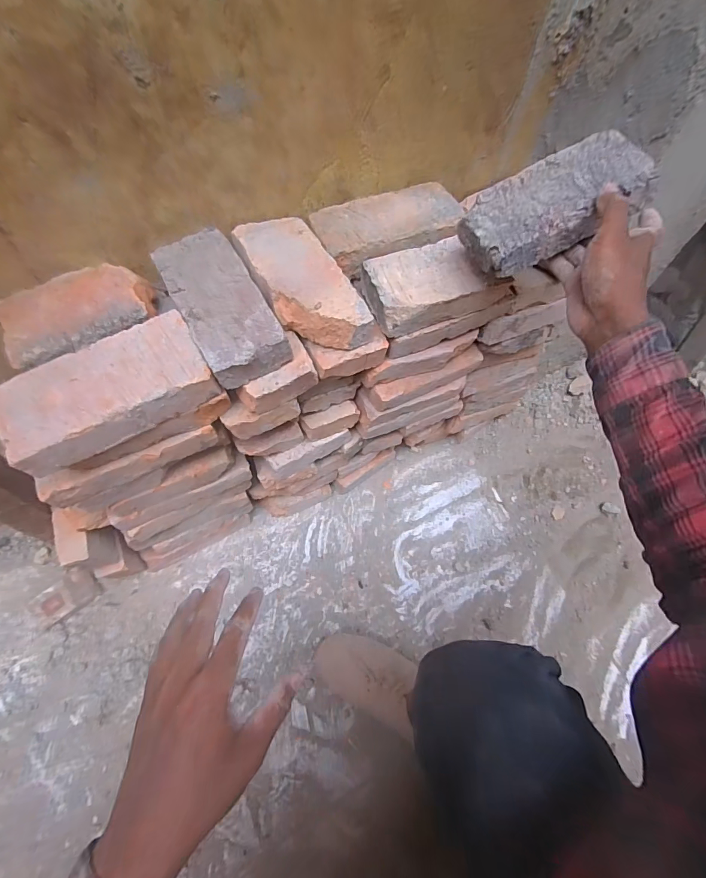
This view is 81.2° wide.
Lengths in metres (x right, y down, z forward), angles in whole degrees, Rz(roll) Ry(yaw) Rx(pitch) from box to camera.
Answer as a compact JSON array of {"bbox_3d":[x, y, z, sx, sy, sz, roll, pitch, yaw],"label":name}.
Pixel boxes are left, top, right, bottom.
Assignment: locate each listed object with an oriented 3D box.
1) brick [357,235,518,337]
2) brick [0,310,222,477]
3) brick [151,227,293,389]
[{"bbox_3d":[0.102,-0.189,0.488,0.179,0.043,0.090,-21,66,-14],"label":"brick"},{"bbox_3d":[-0.236,-0.047,0.398,0.181,0.048,0.088,-28,67,-17],"label":"brick"},{"bbox_3d":[-0.142,-0.143,0.439,0.079,0.048,0.170,-27,67,-17],"label":"brick"}]

